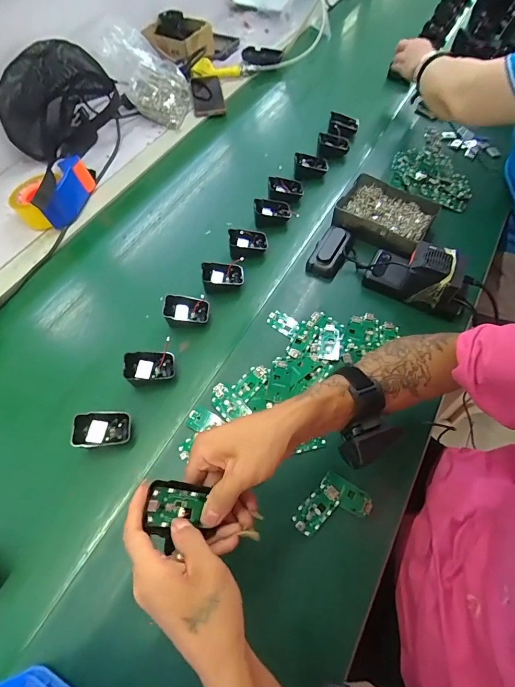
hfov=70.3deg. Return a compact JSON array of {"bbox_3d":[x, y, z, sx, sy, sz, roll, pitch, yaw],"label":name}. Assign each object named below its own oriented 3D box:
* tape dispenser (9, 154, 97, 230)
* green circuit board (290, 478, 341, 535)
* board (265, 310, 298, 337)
[{"bbox_3d":[-0.397,-0.299,0.703,0.106,0.071,0.155,15,61,9],"label":"tape dispenser"},{"bbox_3d":[0.073,0.200,0.444,0.067,0.006,0.033,-40,67,-20],"label":"green circuit board"},{"bbox_3d":[0.039,-0.033,0.567,0.051,0.005,0.031,37,67,20],"label":"board"}]

